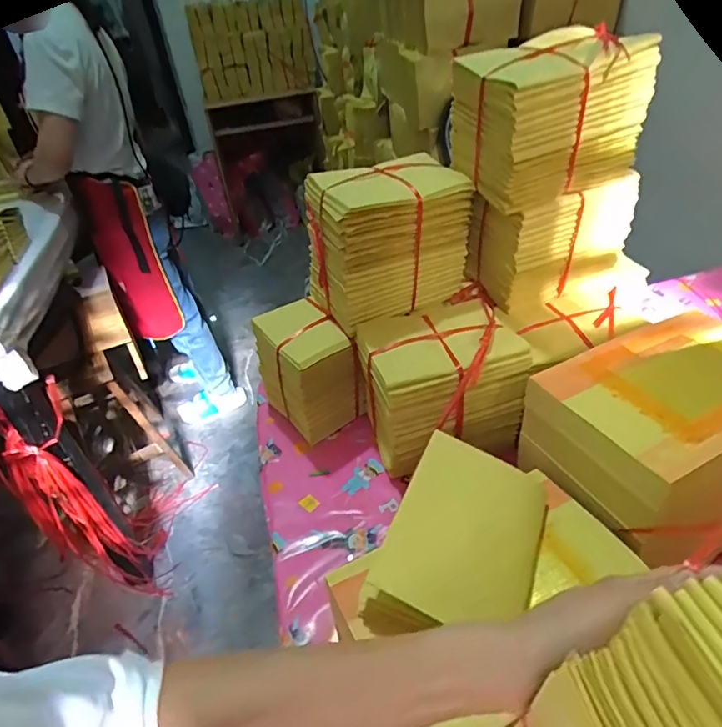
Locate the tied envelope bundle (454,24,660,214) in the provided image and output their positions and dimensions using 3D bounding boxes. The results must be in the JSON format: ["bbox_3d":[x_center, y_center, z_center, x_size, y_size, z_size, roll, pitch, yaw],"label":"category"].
[{"bbox_3d":[0.197,-0.261,0.539,0.170,0.134,0.120,-15,39,-10],"label":"tied envelope bundle"}]

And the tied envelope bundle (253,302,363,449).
[{"bbox_3d":[-0.069,0.011,0.672,0.092,0.149,0.125,-27,42,-24],"label":"tied envelope bundle"}]

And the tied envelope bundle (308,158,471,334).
[{"bbox_3d":[0.033,-0.150,0.618,0.183,0.153,0.112,-21,40,-17],"label":"tied envelope bundle"}]

